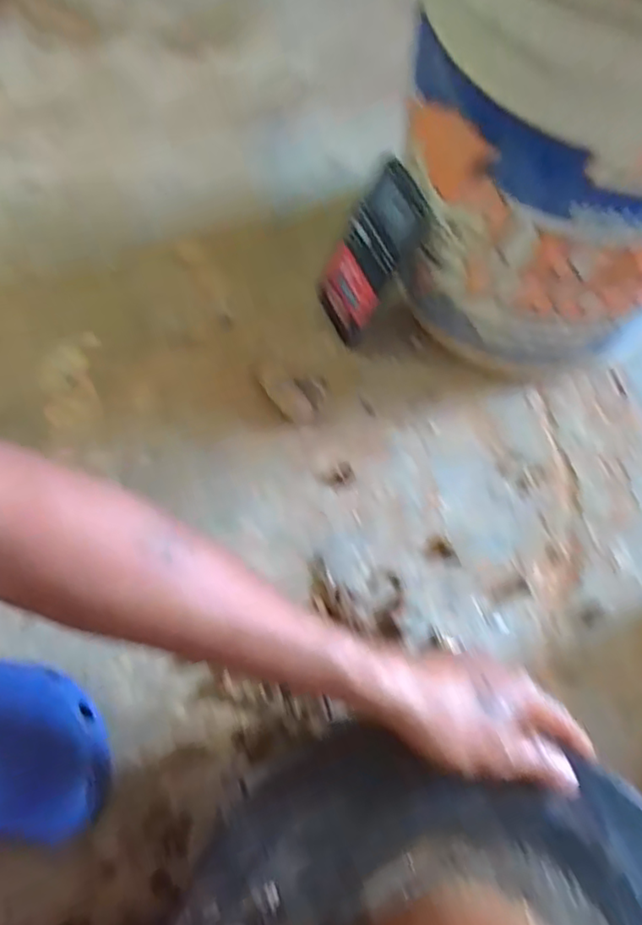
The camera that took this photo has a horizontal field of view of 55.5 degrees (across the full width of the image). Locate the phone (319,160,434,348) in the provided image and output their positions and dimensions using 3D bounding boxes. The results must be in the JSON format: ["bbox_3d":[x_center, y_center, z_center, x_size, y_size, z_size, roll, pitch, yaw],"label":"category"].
[{"bbox_3d":[0.042,-0.180,0.536,0.010,0.160,0.071,-15,68,-33],"label":"phone"}]

